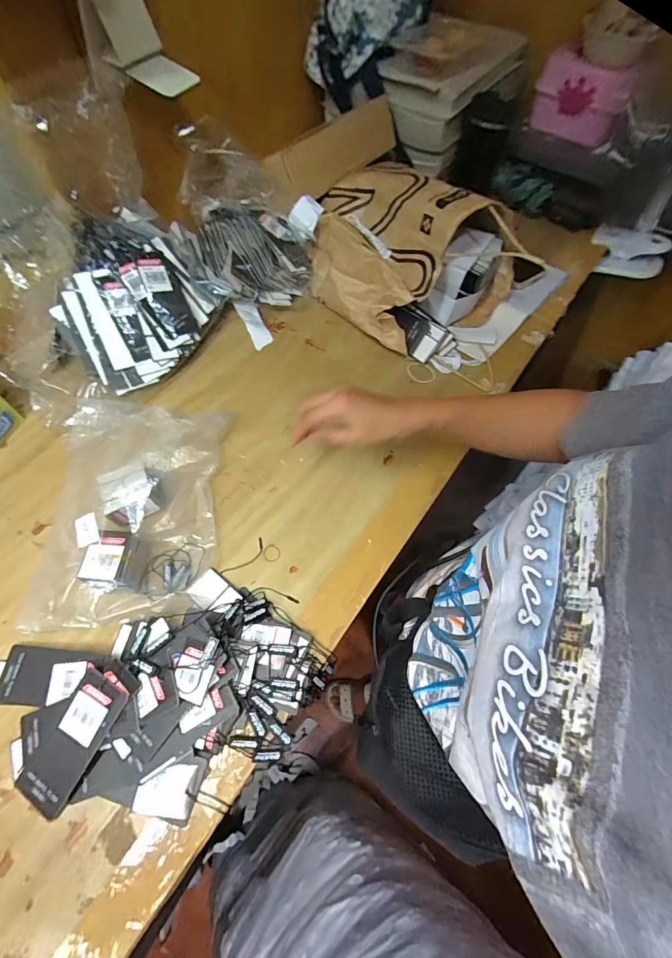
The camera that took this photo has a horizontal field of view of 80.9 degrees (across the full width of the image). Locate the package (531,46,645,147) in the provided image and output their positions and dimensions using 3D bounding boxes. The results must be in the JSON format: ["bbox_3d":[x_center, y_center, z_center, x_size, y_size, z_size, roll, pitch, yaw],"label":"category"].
[{"bbox_3d":[0.469,-0.733,0.757,0.171,0.105,0.063,34,66,15],"label":"package"}]

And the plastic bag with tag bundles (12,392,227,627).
[{"bbox_3d":[-0.234,0.018,0.442,0.187,0.060,0.274,-2,62,-3],"label":"plastic bag with tag bundles"}]

